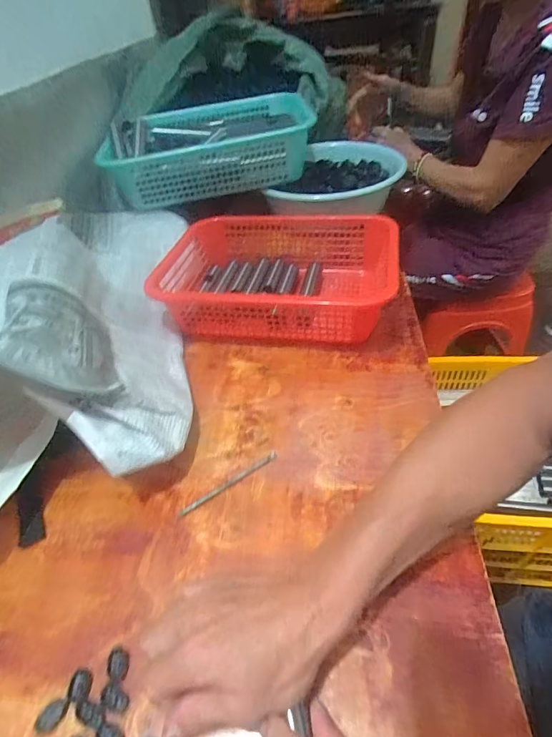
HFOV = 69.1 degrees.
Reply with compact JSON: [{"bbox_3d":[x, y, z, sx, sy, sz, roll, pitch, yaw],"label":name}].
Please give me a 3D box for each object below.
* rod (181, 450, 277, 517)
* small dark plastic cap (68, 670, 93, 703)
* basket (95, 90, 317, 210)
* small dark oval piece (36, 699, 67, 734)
[{"bbox_3d":[-0.047,0.117,0.414,0.114,0.004,0.008,-28,45,-22],"label":"rod"},{"bbox_3d":[-0.146,0.236,0.298,0.018,0.004,0.019,0,42,9],"label":"small dark plastic cap"},{"bbox_3d":[-0.114,-0.404,0.741,0.358,0.117,0.190,-10,43,-2],"label":"basket"},{"bbox_3d":[-0.161,0.249,0.288,0.014,0.004,0.021,35,53,26],"label":"small dark oval piece"}]

